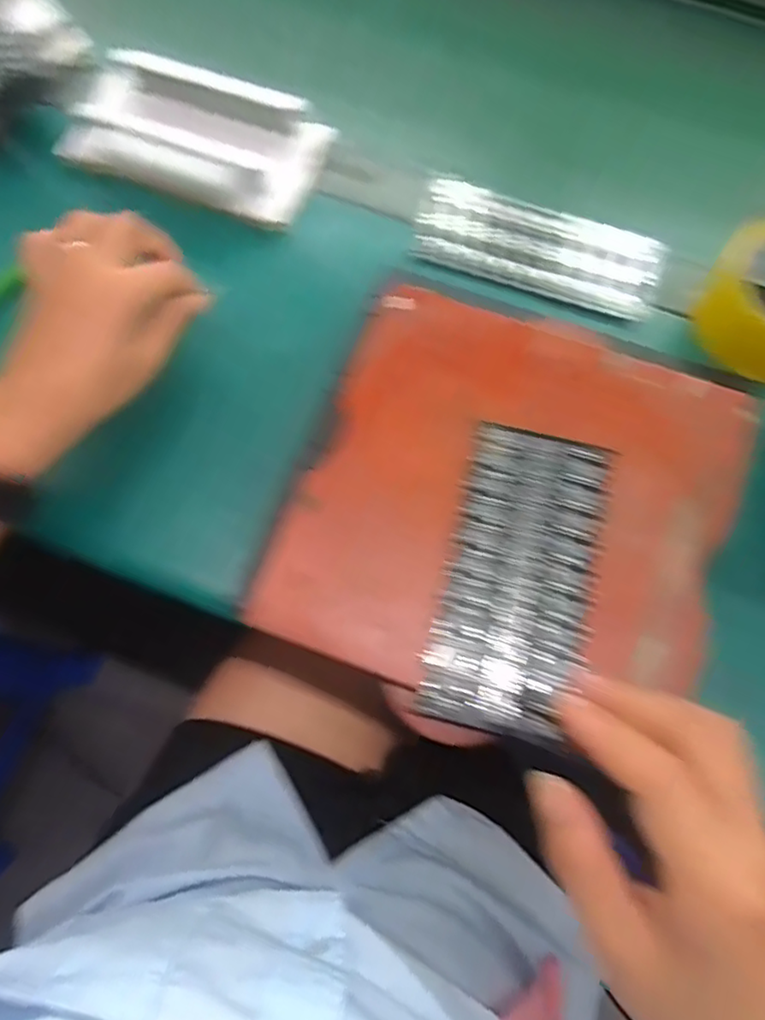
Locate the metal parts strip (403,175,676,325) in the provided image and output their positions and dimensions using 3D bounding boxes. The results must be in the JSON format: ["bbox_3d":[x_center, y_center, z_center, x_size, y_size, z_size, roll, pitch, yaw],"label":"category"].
[{"bbox_3d":[0.111,-0.190,0.437,0.171,0.011,0.075,19,70,4],"label":"metal parts strip"}]

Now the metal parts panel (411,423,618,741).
[{"bbox_3d":[0.074,0.034,0.327,0.078,0.006,0.164,17,73,4],"label":"metal parts panel"}]

